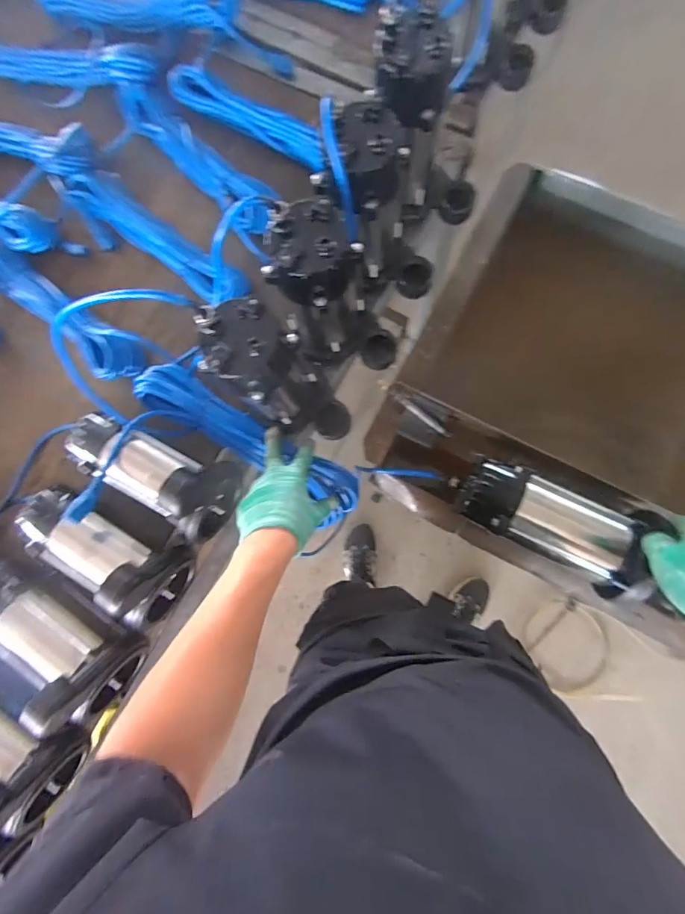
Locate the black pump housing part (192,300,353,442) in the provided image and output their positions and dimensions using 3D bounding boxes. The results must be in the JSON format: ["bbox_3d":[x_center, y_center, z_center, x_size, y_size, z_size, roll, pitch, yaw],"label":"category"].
[{"bbox_3d":[-0.081,-0.105,0.543,0.167,0.249,0.104,16,84,6],"label":"black pump housing part"}]

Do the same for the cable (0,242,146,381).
[{"bbox_3d":[-0.469,-0.242,0.664,0.350,0.055,0.077,36,86,8],"label":"cable"}]

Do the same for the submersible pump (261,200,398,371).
[{"bbox_3d":[-0.003,-0.190,0.537,0.111,0.227,0.136,-41,82,-2],"label":"submersible pump"}]

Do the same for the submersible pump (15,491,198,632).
[{"bbox_3d":[-0.329,0.139,0.591,0.229,0.166,0.117,25,85,22],"label":"submersible pump"}]

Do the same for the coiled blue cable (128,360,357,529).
[{"bbox_3d":[-0.139,-0.021,0.612,0.355,0.042,0.080,30,86,0],"label":"coiled blue cable"}]

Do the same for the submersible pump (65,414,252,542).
[{"bbox_3d":[-0.275,0.019,0.580,0.221,0.157,0.113,23,85,7],"label":"submersible pump"}]

